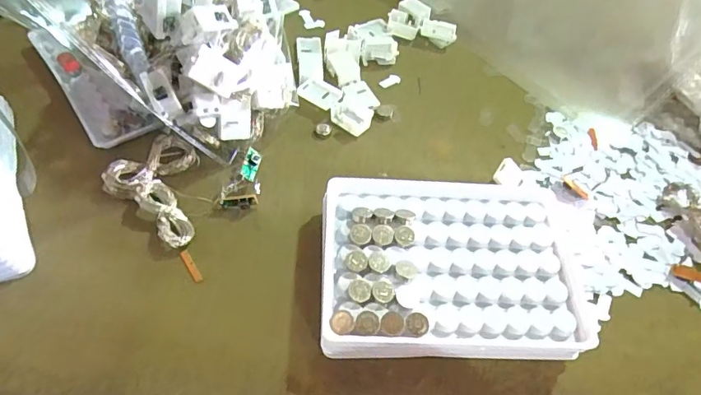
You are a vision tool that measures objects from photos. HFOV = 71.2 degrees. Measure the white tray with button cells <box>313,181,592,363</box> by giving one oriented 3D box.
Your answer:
[{"bbox_3d":[0.052,0.035,0.264,0.132,0.031,0.101,2,55,-4],"label":"white tray with button cells"}]

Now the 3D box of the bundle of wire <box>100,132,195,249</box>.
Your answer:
[{"bbox_3d":[-0.106,-0.006,0.292,0.067,0.012,0.052,36,60,19],"label":"bundle of wire"}]

